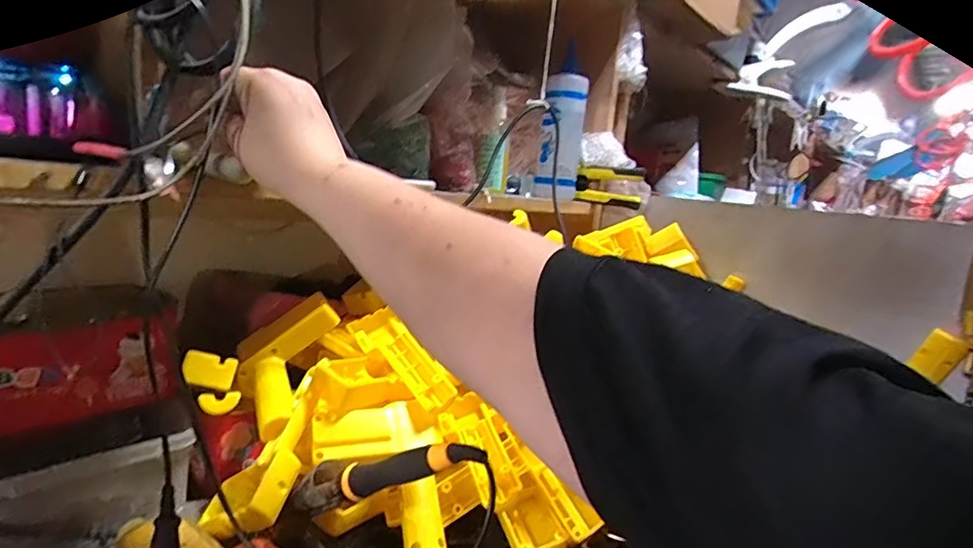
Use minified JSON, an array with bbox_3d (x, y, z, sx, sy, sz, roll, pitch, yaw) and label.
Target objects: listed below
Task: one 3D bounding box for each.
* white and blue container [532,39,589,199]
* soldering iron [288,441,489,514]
[{"bbox_3d":[0.117,-0.222,0.780,0.068,0.202,0.053,7,11,4],"label":"white and blue container"},{"bbox_3d":[-0.073,0.135,0.347,0.192,0.027,0.023,-27,-8,35],"label":"soldering iron"}]

